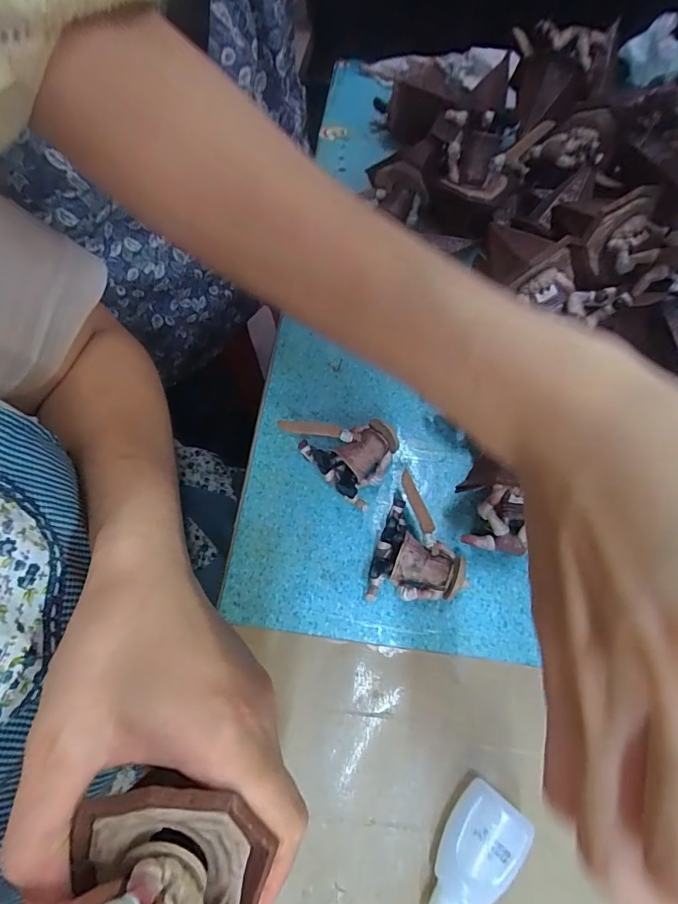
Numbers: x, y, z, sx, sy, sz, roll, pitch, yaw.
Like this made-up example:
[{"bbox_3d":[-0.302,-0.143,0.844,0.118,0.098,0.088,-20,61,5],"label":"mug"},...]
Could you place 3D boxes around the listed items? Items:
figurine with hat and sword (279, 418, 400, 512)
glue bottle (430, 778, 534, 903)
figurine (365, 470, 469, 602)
[{"bbox_3d":[-0.003,-0.002,0.313,0.075,0.029,0.055,26,68,9],"label":"figurine with hat and sword"},{"bbox_3d":[0.053,0.216,0.221,0.032,0.022,0.100,40,71,14],"label":"glue bottle"},{"bbox_3d":[0.048,0.054,0.288,0.057,0.030,0.075,1,67,-2],"label":"figurine"}]

